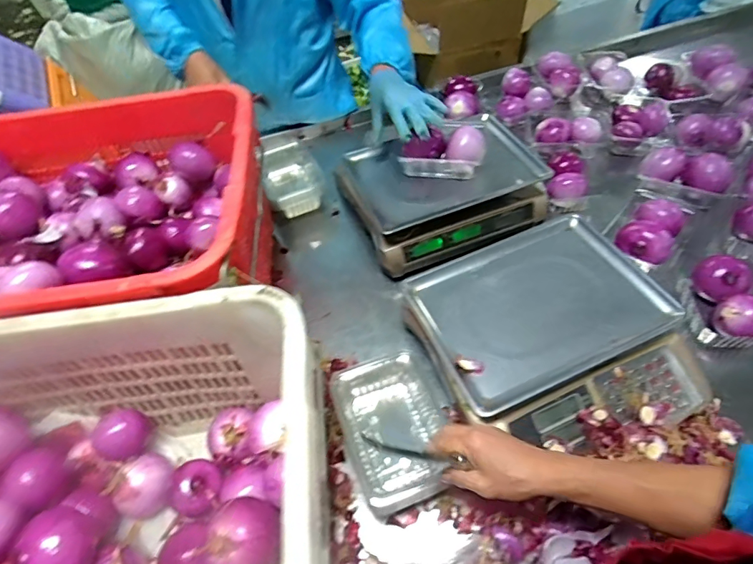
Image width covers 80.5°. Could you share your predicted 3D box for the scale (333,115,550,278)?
[{"bbox_3d":[0.132,-0.202,0.911,0.359,0.141,0.296,-20,53,-10],"label":"scale"}]

